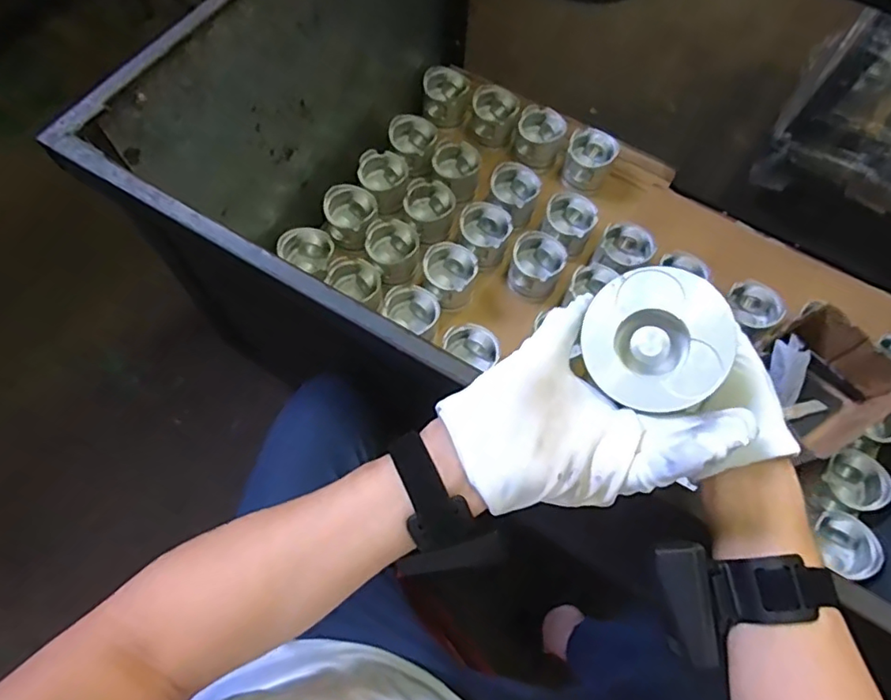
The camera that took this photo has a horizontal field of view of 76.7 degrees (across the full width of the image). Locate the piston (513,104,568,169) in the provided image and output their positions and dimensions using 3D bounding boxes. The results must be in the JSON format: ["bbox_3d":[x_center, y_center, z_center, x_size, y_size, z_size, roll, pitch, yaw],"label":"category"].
[{"bbox_3d":[0.186,-0.421,1.119,0.095,0.062,0.099,14,68,3],"label":"piston"}]

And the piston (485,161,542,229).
[{"bbox_3d":[0.126,-0.289,1.068,0.091,0.073,0.104,17,68,4],"label":"piston"}]

